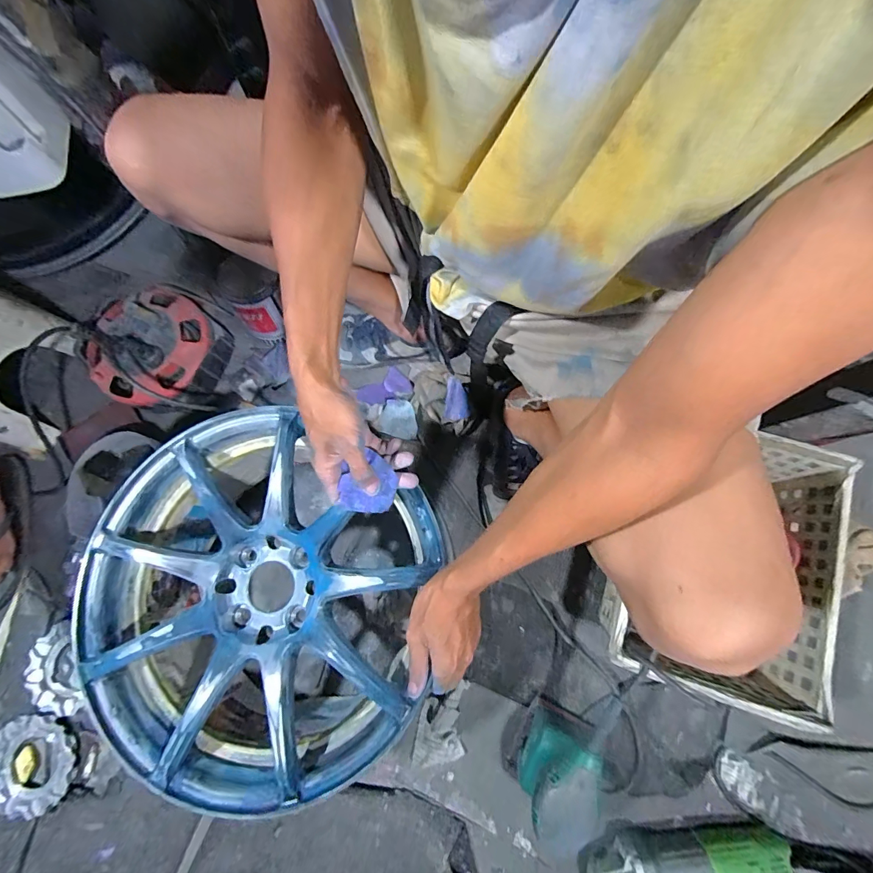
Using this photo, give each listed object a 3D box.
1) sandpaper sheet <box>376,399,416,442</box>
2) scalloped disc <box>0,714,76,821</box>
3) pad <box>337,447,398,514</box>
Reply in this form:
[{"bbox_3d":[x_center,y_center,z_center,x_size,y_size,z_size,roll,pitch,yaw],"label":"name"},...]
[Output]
[{"bbox_3d":[-0.061,-0.030,0.695,0.067,0.004,0.065,17,73,8],"label":"sandpaper sheet"},{"bbox_3d":[-0.590,0.477,0.601,0.127,0.019,0.125,0,77,2],"label":"scalloped disc"},{"bbox_3d":[-0.070,0.049,0.431,0.056,0.006,0.059,12,81,-20],"label":"pad"}]

